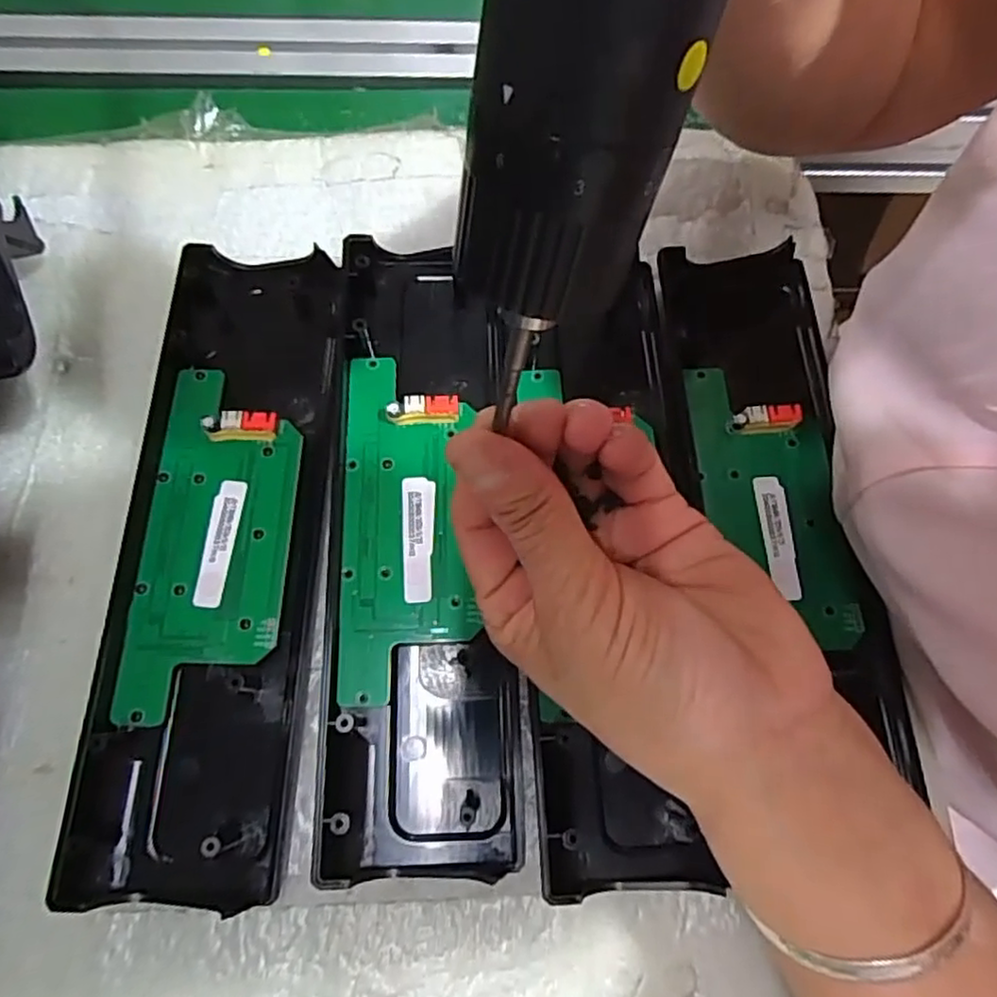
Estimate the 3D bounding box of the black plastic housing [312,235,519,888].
[{"bbox_3d":[-0.029,0.008,0.258,0.065,0.019,0.244,-1,72,-1],"label":"black plastic housing"}]

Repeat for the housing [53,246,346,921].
[{"bbox_3d":[-0.108,0.013,0.253,0.066,0.021,0.246,1,72,0],"label":"housing"}]

